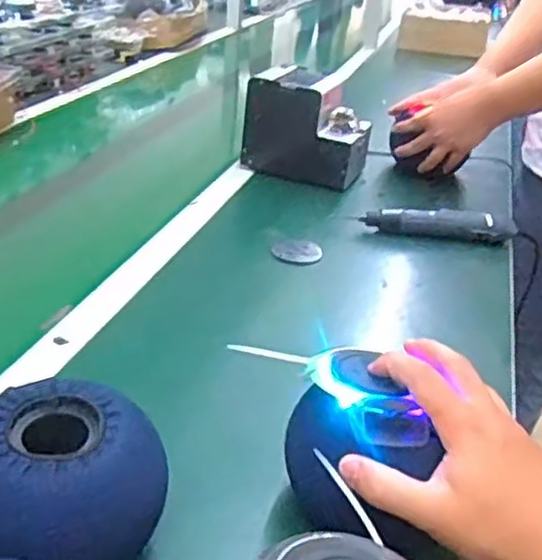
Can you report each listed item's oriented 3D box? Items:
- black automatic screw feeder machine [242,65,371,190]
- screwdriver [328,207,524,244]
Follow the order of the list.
[{"bbox_3d":[0.063,-0.241,1.145,0.181,0.167,0.131,20,32,24],"label":"black automatic screw feeder machine"},{"bbox_3d":[0.231,-0.080,1.011,0.253,0.043,0.035,3,29,-4],"label":"screwdriver"}]

